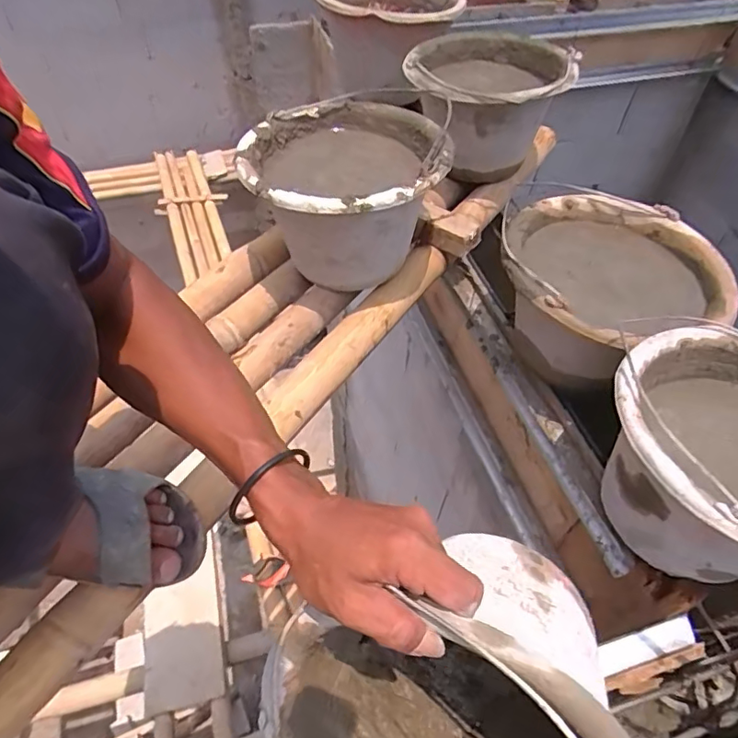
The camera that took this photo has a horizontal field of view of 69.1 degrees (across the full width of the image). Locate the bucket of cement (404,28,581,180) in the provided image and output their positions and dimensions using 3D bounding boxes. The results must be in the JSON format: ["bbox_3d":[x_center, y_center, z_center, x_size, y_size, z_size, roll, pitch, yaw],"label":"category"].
[{"bbox_3d":[0.176,-0.400,0.848,0.230,0.175,0.224,0,52,0],"label":"bucket of cement"}]

